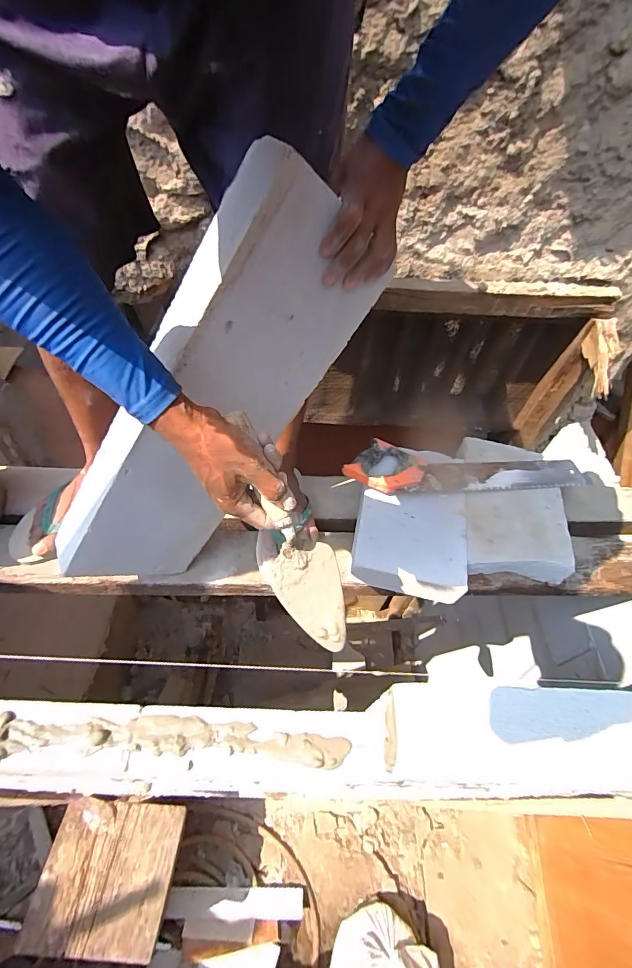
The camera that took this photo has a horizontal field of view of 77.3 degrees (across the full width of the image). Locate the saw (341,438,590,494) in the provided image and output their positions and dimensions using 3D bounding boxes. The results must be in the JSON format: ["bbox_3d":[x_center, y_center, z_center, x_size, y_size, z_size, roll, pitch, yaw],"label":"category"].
[{"bbox_3d":[0.308,-0.038,0.811,0.515,0.046,0.129,-3,52,-8],"label":"saw"}]

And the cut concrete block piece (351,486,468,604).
[{"bbox_3d":[0.173,0.104,0.744,0.208,0.066,0.195,8,51,1],"label":"cut concrete block piece"}]

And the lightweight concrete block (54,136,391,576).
[{"bbox_3d":[-0.150,-0.093,0.537,0.215,0.582,0.087,8,38,-51],"label":"lightweight concrete block"}]

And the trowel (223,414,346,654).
[{"bbox_3d":[-0.032,0.054,0.445,0.075,0.047,0.284,-26,100,-23],"label":"trowel"}]

